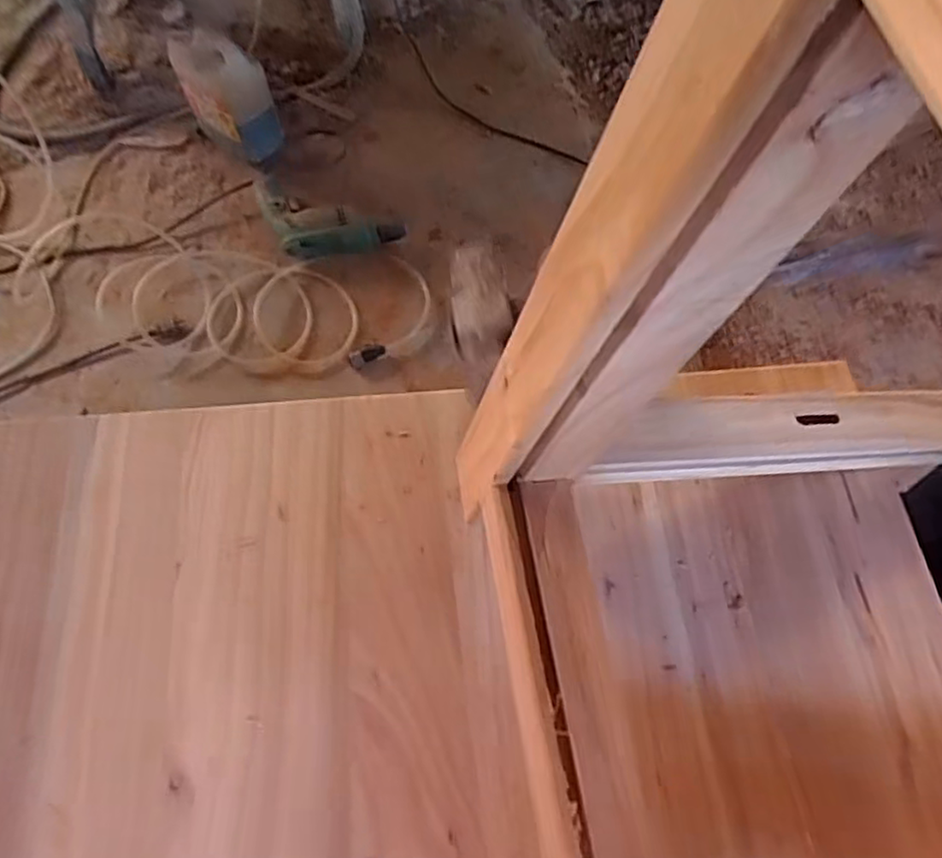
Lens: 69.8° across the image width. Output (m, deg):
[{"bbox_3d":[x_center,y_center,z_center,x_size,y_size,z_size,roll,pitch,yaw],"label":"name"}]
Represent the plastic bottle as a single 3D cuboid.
[{"bbox_3d":[-0.415,-0.581,1.164,0.115,0.227,0.127,-41,73,-19],"label":"plastic bottle"}]

